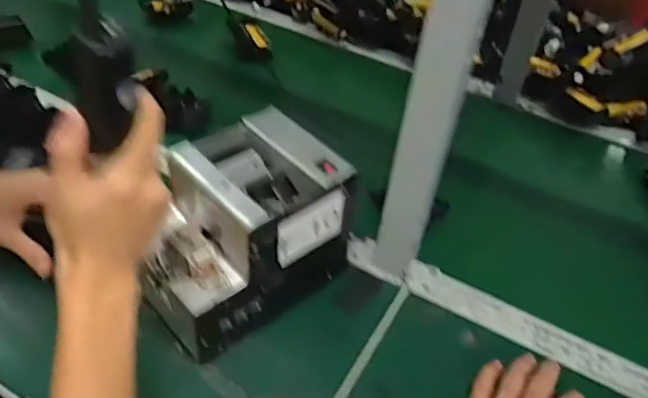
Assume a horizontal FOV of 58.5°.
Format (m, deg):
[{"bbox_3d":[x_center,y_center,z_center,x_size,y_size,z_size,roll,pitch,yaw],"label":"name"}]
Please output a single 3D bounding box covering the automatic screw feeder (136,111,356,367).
[{"bbox_3d":[-0.079,0.032,0.561,0.181,0.151,0.125,-27,52,-32],"label":"automatic screw feeder"}]

